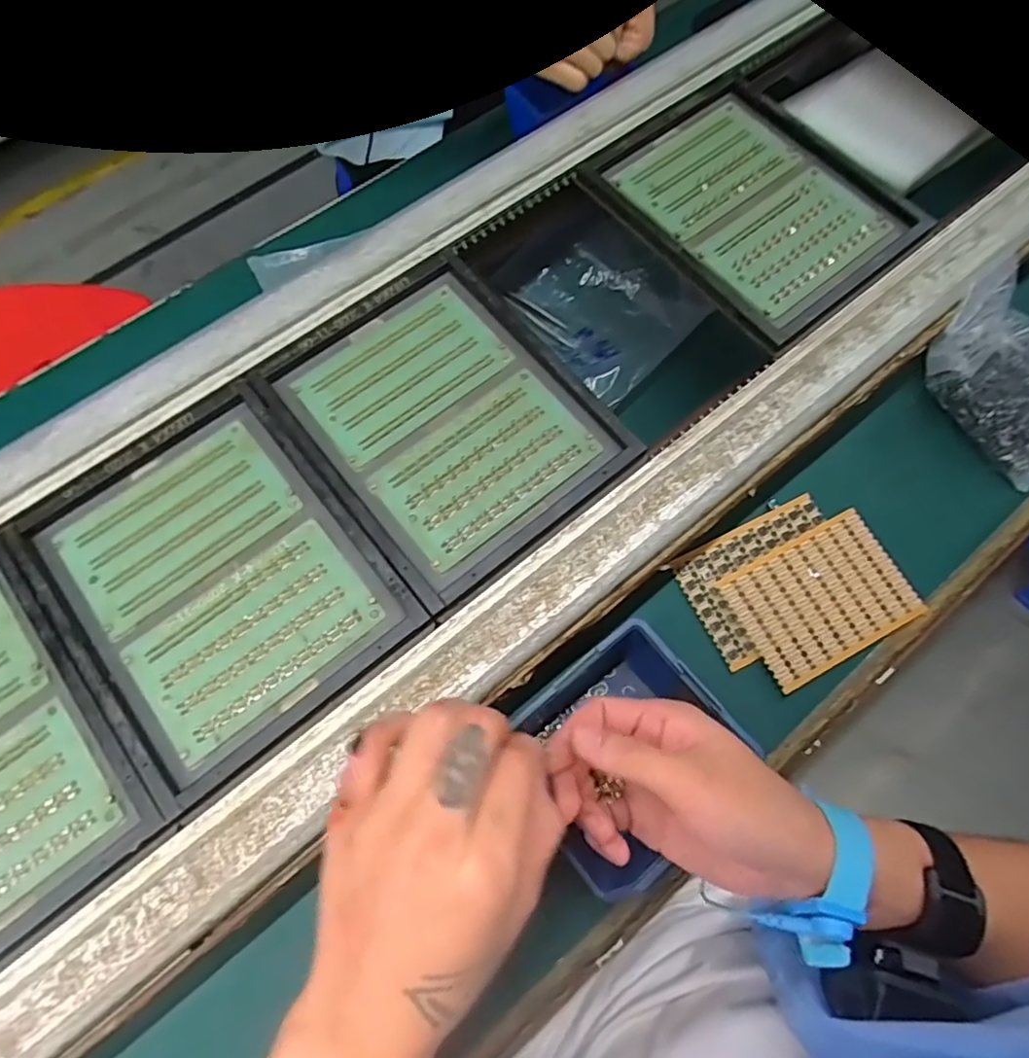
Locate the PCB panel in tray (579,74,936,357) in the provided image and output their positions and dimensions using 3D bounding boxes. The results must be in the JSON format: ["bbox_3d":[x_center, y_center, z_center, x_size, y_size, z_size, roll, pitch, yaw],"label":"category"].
[{"bbox_3d":[0.187,-0.257,0.490,0.166,0.021,0.215,-36,75,-13],"label":"PCB panel in tray"}]

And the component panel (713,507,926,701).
[{"bbox_3d":[0.218,0.048,0.443,0.119,0.011,0.087,-27,73,-10],"label":"component panel"}]

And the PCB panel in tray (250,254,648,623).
[{"bbox_3d":[-0.048,-0.077,0.433,0.176,0.013,0.218,-37,75,-13],"label":"PCB panel in tray"}]

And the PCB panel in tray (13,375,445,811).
[{"bbox_3d":[-0.188,0.031,0.397,0.174,0.014,0.216,-38,76,-13],"label":"PCB panel in tray"}]

